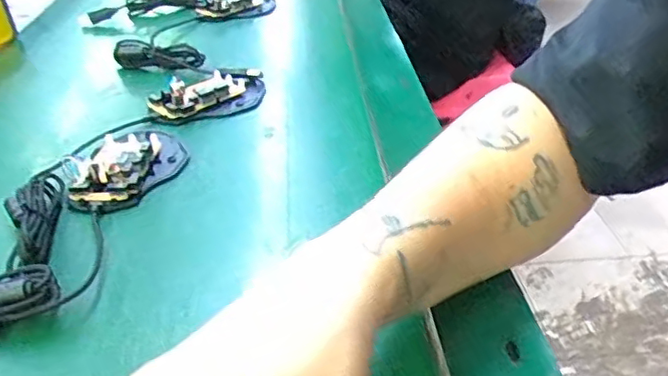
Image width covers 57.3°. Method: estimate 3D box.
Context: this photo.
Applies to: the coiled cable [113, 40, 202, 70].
[{"bbox_3d":[-0.184,-0.137,0.639,0.104,0.033,0.018,10,36,19],"label":"coiled cable"}]

